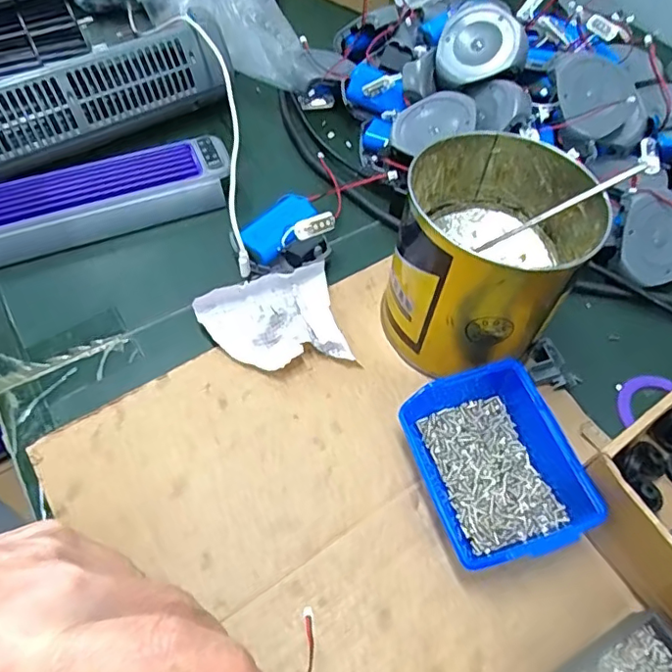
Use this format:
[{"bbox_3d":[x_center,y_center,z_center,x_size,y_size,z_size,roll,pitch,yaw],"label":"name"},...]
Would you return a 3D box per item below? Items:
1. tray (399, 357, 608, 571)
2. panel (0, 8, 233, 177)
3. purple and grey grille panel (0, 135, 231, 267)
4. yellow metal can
[{"bbox_3d":[0.097,0.080,0.342,0.081,0.045,0.110,-14,59,-11],"label":"tray"},{"bbox_3d":[-0.235,-0.206,0.490,0.304,0.076,0.029,-29,36,-20],"label":"panel"},{"bbox_3d":[-0.233,-0.107,0.465,0.293,0.037,0.071,-19,60,-14],"label":"purple and grey grille panel"},{"bbox_3d":[0.098,-0.049,0.382,0.118,0.115,0.129,1,57,-2],"label":"yellow metal can"}]

